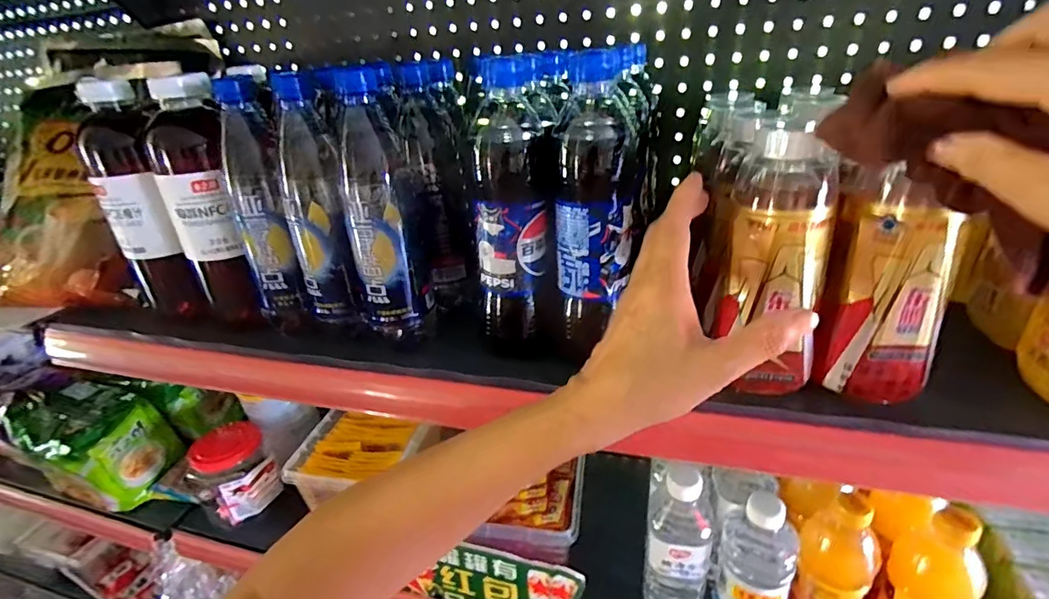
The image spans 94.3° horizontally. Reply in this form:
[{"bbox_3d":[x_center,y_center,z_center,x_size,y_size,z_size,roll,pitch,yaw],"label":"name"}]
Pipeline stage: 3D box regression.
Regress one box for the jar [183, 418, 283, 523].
[{"bbox_3d":[-0.421,0.252,0.705,0.102,0.093,0.095,-4,29,2],"label":"jar"}]

